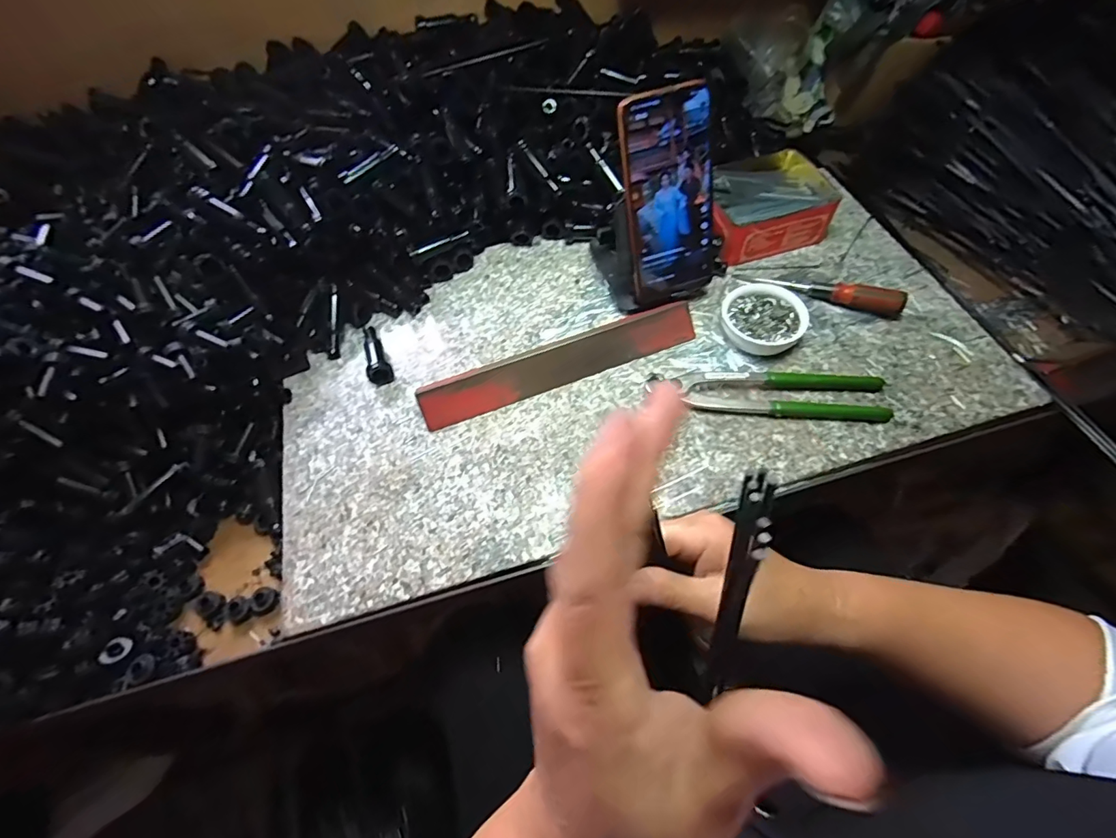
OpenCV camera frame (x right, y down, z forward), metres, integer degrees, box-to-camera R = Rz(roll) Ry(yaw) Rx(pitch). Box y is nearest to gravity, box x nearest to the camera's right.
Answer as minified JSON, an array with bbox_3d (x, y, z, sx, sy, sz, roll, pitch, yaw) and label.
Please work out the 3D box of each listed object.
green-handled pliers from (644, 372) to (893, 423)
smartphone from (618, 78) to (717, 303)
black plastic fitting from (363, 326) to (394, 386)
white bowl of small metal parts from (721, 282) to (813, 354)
[{"bbox_3d":[0.177,-0.024,0.417,0.195,0.013,0.048,2,60,4],"label":"green-handled pliers"},{"bbox_3d":[0.098,-0.186,0.418,0.077,0.162,0.011,-21,35,-9],"label":"smartphone"},{"bbox_3d":[-0.175,-0.061,0.457,0.022,0.020,0.067,-27,62,-12],"label":"black plastic fitting"},{"bbox_3d":[0.186,-0.088,0.446,0.068,0.027,0.068,-1,60,2],"label":"white bowl of small metal parts"}]

